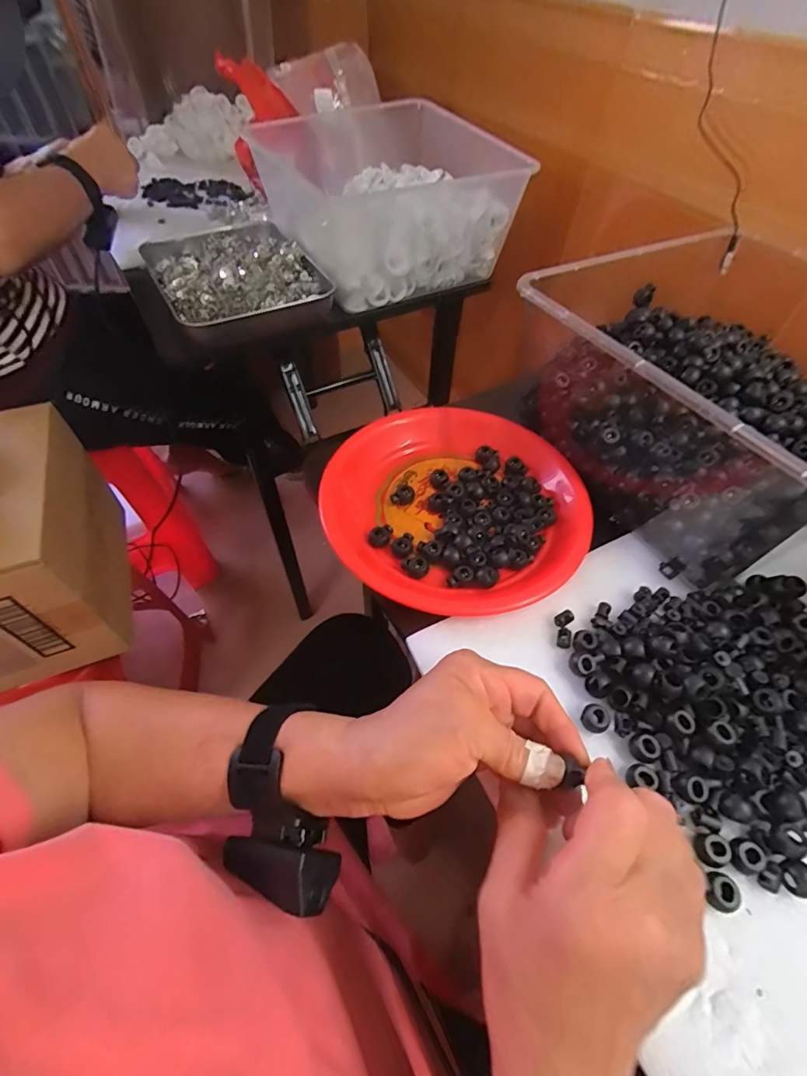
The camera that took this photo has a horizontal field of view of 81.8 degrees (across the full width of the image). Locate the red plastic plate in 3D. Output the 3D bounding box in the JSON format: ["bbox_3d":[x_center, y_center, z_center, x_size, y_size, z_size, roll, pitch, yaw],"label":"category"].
[{"bbox_3d":[0.050,-0.042,0.413,0.225,0.032,0.223,-1,54,1],"label":"red plastic plate"}]

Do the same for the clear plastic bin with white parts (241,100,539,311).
[{"bbox_3d":[-0.055,-0.530,0.716,0.271,0.149,0.463,-23,58,-17],"label":"clear plastic bin with white parts"}]

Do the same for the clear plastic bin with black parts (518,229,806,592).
[{"bbox_3d":[0.297,-0.139,0.415,0.303,0.144,0.274,-20,57,-16],"label":"clear plastic bin with black parts"}]

